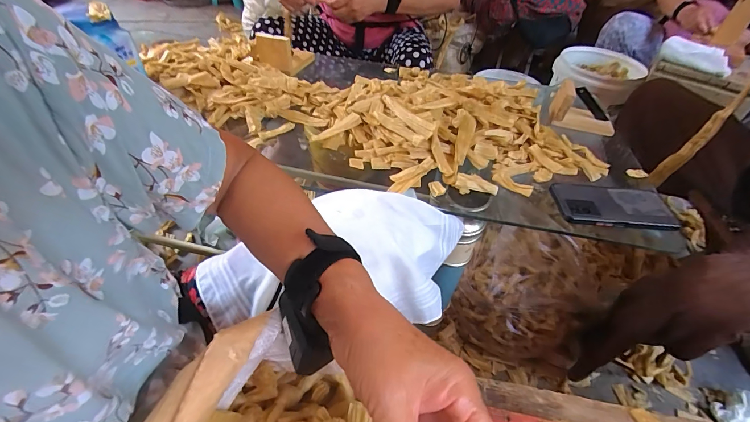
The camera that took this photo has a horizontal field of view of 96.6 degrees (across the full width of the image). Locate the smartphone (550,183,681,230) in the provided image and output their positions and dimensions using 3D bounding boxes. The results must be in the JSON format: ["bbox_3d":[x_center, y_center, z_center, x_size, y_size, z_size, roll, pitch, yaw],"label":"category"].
[{"bbox_3d":[0.351,-0.008,0.493,0.157,0.013,0.077,4,46,-1],"label":"smartphone"}]

